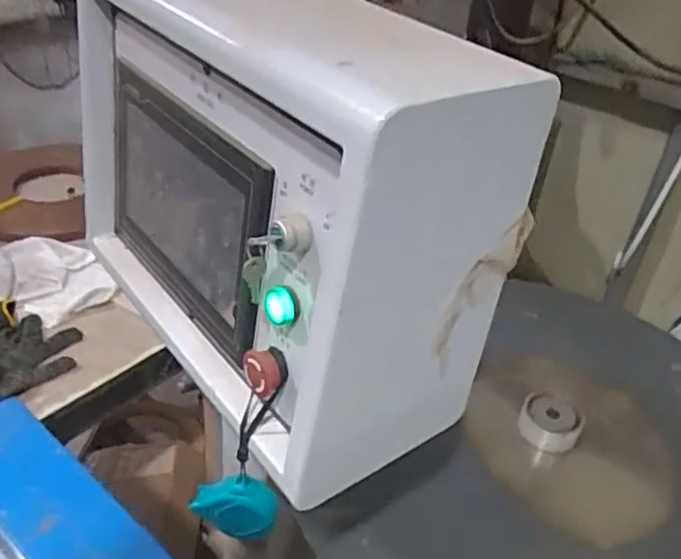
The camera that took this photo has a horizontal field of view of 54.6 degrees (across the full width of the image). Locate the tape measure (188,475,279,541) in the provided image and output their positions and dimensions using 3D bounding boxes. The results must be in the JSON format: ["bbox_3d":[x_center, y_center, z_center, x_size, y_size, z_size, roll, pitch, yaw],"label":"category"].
[{"bbox_3d":[-0.098,0.209,0.607,0.078,0.056,0.025,8,35,3],"label":"tape measure"}]

